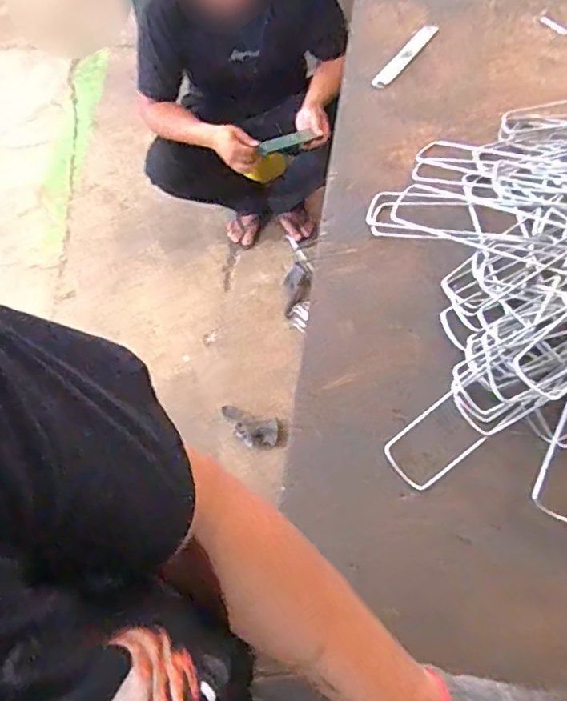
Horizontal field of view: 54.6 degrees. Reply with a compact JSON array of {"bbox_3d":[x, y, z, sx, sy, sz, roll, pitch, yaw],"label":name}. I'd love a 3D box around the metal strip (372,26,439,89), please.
[{"bbox_3d":[0.200,-0.482,0.898,0.025,0.005,0.174,38,74,8],"label":"metal strip"}]

